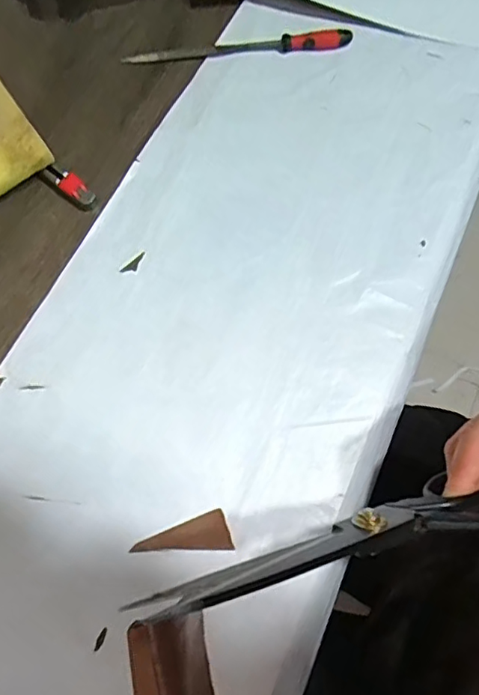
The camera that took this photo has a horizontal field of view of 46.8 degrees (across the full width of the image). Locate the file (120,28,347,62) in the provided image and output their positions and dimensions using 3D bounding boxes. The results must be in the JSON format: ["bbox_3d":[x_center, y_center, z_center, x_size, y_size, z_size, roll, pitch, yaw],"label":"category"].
[{"bbox_3d":[-0.001,-0.260,0.476,0.195,0.012,0.015,-6,70,-3],"label":"file"}]

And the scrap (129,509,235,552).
[{"bbox_3d":[-0.034,0.113,0.341,0.059,0.004,0.022,0,70,-1],"label":"scrap"}]

